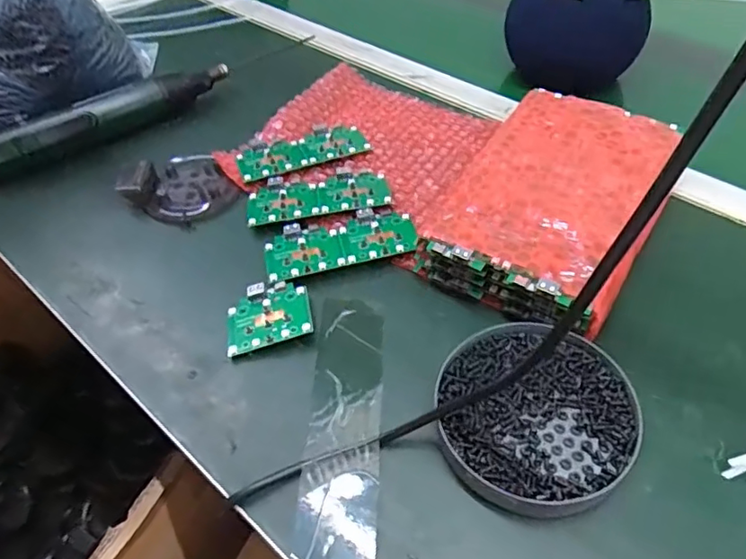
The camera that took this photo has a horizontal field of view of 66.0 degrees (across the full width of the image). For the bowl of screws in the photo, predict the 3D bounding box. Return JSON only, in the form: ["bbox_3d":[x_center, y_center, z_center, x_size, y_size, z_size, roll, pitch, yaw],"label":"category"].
[{"bbox_3d":[0.094,0.079,0.338,0.109,0.021,0.114,-2,49,3],"label":"bowl of screws"}]

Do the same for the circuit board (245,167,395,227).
[{"bbox_3d":[-0.046,-0.072,0.481,0.115,0.004,0.054,-9,49,-3],"label":"circuit board"}]

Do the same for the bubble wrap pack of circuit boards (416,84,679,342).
[{"bbox_3d":[0.138,-0.056,0.434,0.133,0.049,0.208,25,55,24],"label":"bubble wrap pack of circuit boards"}]

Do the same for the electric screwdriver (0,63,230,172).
[{"bbox_3d":[-0.249,-0.156,0.553,0.238,0.037,0.034,-30,53,-21],"label":"electric screwdriver"}]

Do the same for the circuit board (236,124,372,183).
[{"bbox_3d":[-0.065,-0.121,0.525,0.117,0.004,0.057,-15,49,-9],"label":"circuit board"}]

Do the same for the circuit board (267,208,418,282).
[{"bbox_3d":[-0.025,-0.029,0.446,0.113,0.009,0.056,-12,49,-6],"label":"circuit board"}]

